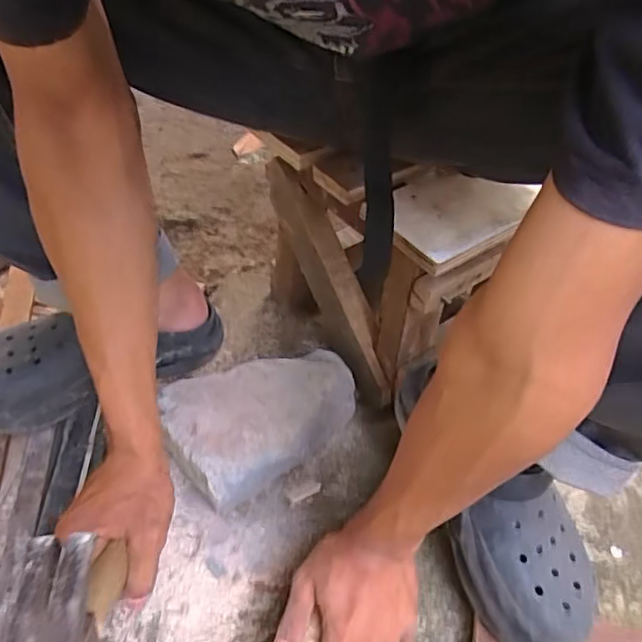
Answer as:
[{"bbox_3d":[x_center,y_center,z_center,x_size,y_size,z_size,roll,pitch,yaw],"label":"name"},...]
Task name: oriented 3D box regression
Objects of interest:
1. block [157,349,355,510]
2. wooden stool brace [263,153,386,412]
[{"bbox_3d":[-0.060,0.102,0.627,0.200,0.074,0.130,-26,56,-27],"label":"block"},{"bbox_3d":[0.008,-0.043,0.672,0.032,0.071,0.289,-27,95,-27],"label":"wooden stool brace"}]

